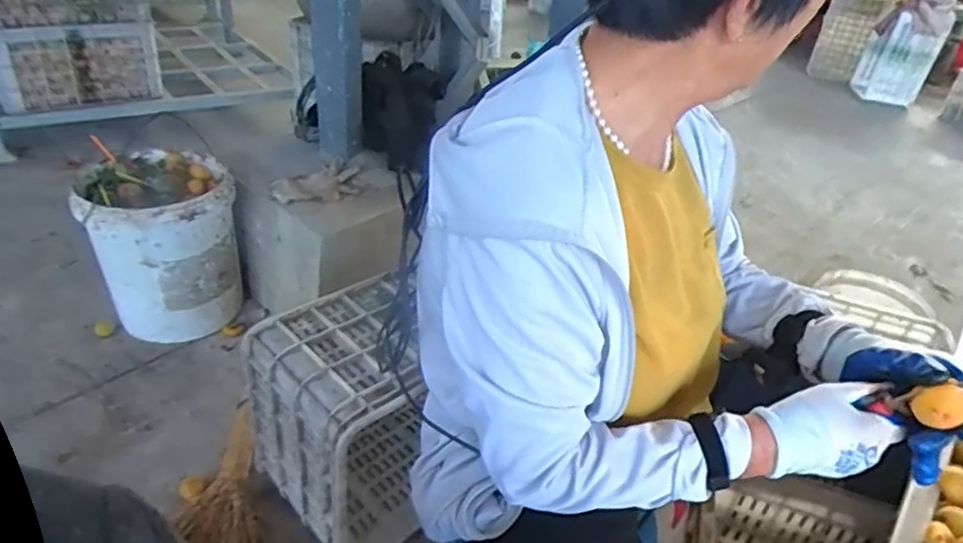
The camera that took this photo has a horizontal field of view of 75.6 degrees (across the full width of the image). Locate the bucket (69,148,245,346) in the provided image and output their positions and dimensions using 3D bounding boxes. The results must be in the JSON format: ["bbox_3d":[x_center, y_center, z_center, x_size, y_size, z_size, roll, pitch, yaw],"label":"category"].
[{"bbox_3d":[-0.702,-0.054,1.389,0.293,0.340,0.270,-12,36,-26],"label":"bucket"}]

